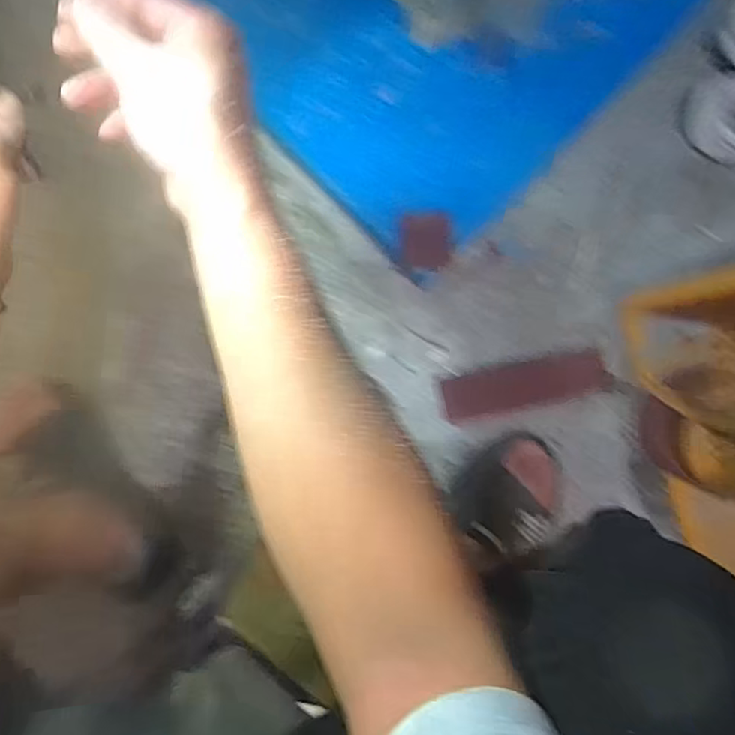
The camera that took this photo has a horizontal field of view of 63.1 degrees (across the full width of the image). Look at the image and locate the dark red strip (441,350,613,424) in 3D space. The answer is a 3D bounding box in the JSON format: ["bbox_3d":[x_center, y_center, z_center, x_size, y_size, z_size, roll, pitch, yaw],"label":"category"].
[{"bbox_3d":[0.193,0.021,0.734,0.194,0.021,0.056,-14,91,0],"label":"dark red strip"}]

